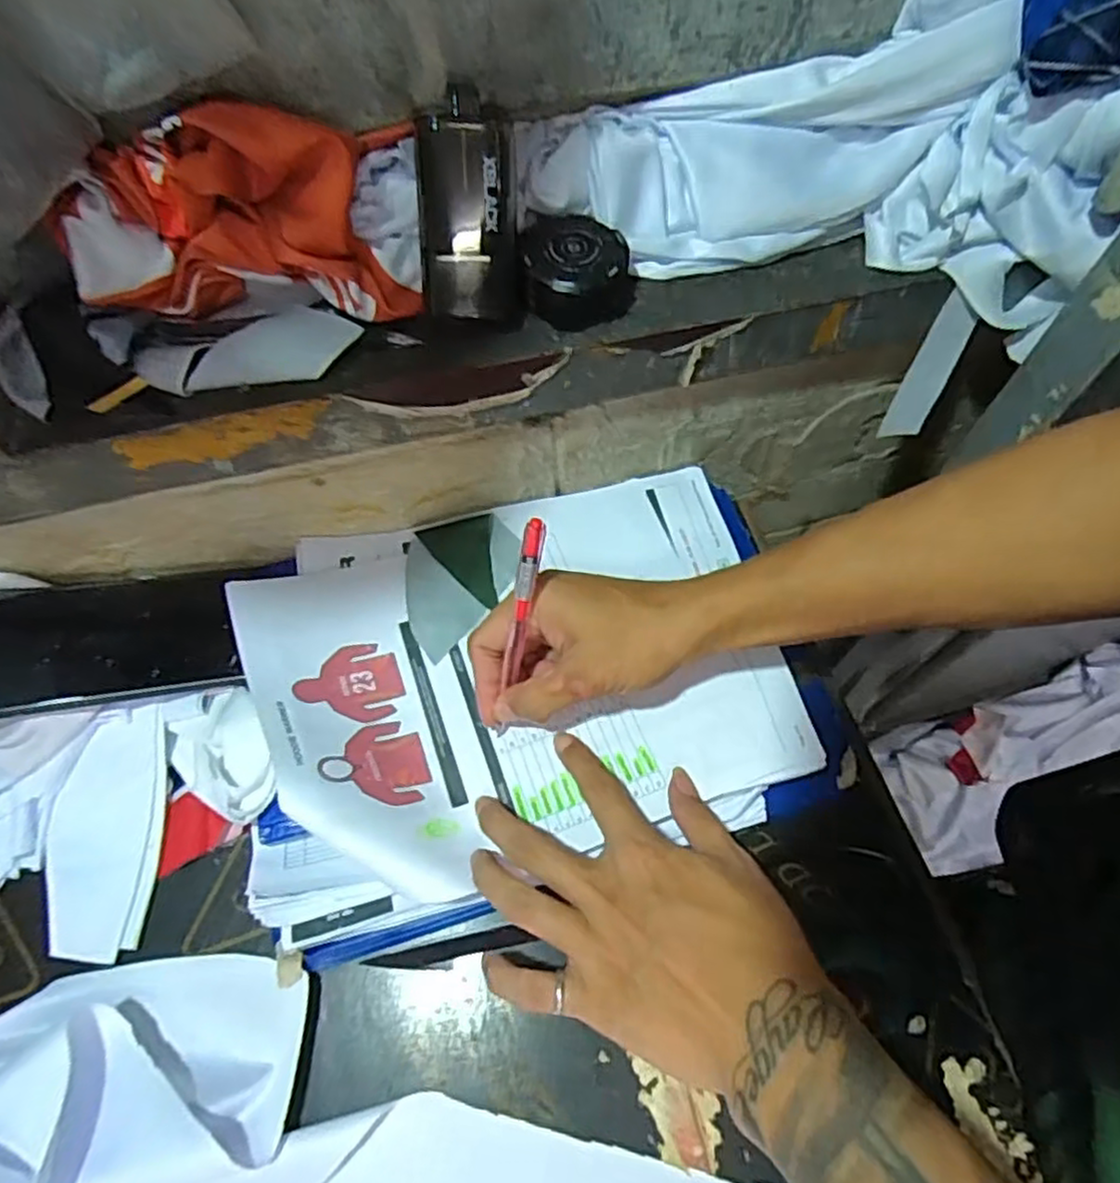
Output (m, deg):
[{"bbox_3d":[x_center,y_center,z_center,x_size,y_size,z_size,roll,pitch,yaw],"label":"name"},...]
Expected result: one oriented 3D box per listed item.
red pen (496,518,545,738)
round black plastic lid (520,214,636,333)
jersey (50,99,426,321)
[{"bbox_3d":[-0.024,0.024,0.383,0.010,0.140,0.015,19,35,11],"label":"red pen"},{"bbox_3d":[0.010,-0.167,0.372,0.058,0.034,0.058,2,60,1],"label":"round black plastic lid"},{"bbox_3d":[-0.147,-0.178,0.335,0.159,0.087,0.052,-10,61,-6],"label":"jersey"}]

